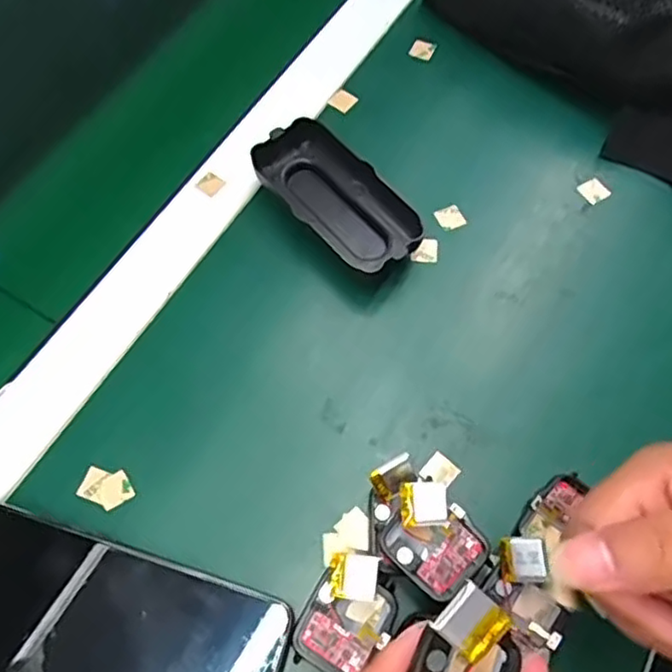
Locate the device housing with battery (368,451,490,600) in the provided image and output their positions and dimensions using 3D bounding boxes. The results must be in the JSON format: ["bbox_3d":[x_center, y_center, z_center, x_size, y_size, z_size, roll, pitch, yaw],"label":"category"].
[{"bbox_3d":[0.038,0.090,0.300,0.037,0.027,0.060,-40,70,-16],"label":"device housing with battery"}]

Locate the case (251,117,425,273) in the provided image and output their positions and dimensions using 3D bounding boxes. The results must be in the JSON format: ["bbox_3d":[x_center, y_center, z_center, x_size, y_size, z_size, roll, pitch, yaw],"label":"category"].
[{"bbox_3d":[0.002,-0.081,0.382,0.113,0.028,0.048,41,72,18],"label":"case"}]

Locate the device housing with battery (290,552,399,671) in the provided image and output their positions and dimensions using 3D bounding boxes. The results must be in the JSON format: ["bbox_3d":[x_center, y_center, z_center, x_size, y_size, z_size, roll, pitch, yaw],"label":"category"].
[{"bbox_3d":[0.005,0.125,0.289,0.036,0.016,0.050,29,68,14],"label":"device housing with battery"}]

